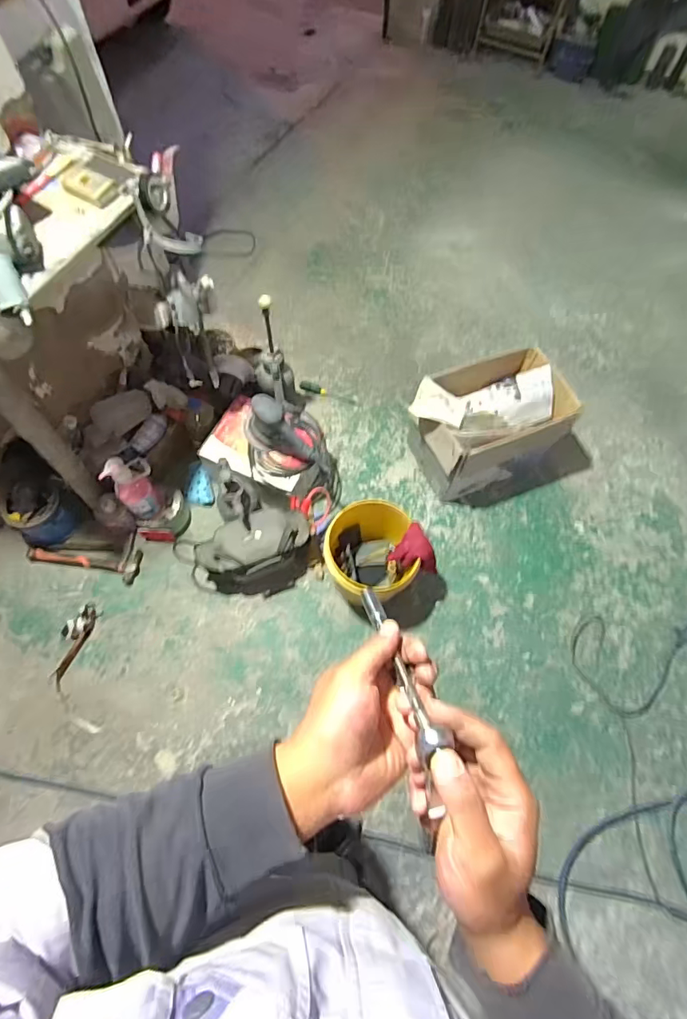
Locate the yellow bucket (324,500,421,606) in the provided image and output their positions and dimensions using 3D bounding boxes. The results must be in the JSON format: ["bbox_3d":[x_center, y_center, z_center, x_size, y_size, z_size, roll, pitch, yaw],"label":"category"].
[{"bbox_3d":[0.072,0.114,1.415,0.242,0.232,0.277,0,66,-3],"label":"yellow bucket"}]

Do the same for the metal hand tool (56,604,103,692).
[{"bbox_3d":[-0.787,0.392,1.378,0.082,0.018,0.238,13,65,5],"label":"metal hand tool"}]

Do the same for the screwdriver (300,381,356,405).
[{"bbox_3d":[-0.057,-0.443,1.788,0.217,0.020,0.035,17,65,7],"label":"screwdriver"}]

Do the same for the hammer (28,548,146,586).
[{"bbox_3d":[-0.799,0.158,1.477,0.346,0.025,0.097,8,65,3],"label":"hammer"}]

